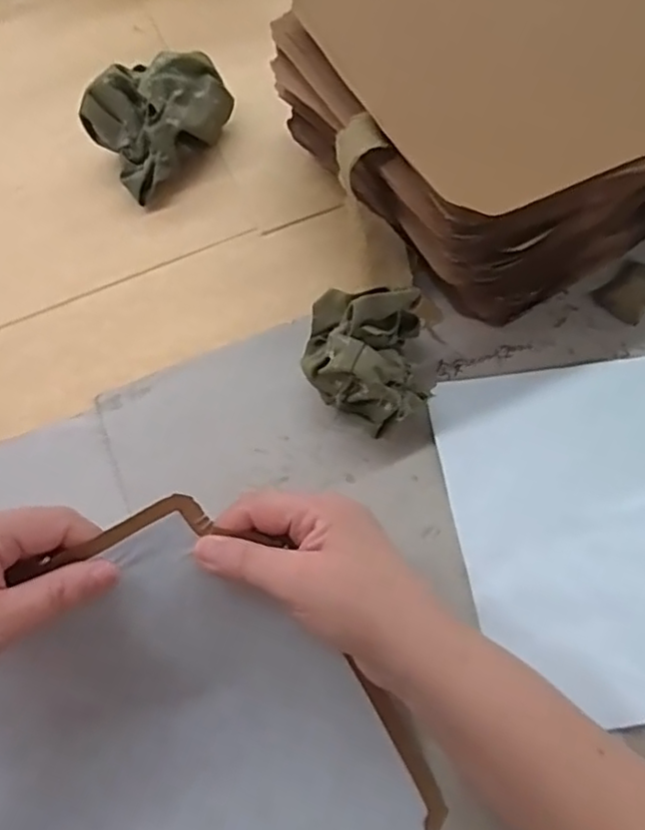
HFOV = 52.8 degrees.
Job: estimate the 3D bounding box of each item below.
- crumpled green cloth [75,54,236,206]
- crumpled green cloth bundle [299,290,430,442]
[{"bbox_3d":[-0.123,-0.227,0.498,0.110,0.061,0.069,-43,72,-14],"label":"crumpled green cloth"},{"bbox_3d":[0.026,-0.031,0.405,0.072,0.060,0.079,-1,67,2],"label":"crumpled green cloth bundle"}]

